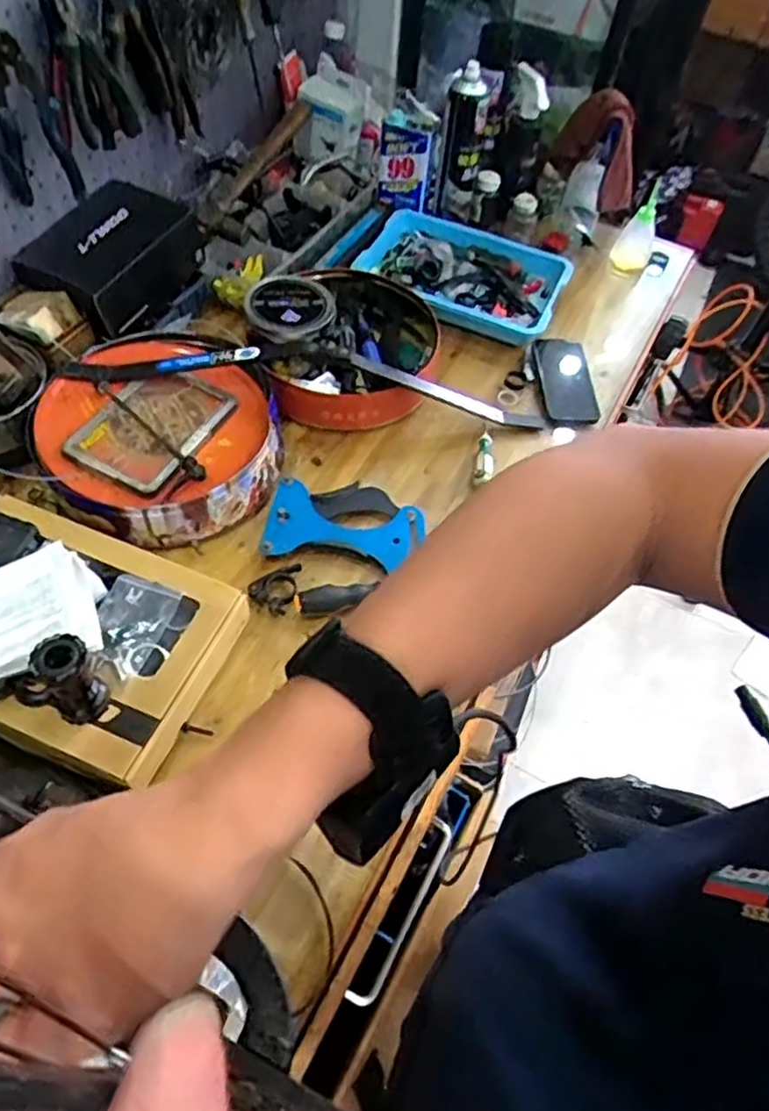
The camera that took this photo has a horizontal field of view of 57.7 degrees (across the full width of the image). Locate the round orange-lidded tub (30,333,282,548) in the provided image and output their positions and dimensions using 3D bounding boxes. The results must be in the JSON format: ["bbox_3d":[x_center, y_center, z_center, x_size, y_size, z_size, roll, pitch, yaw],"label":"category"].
[{"bbox_3d":[-0.272,-0.161,0.869,0.277,0.093,0.293,2,56,-4],"label":"round orange-lidded tub"}]

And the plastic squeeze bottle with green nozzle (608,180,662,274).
[{"bbox_3d":[0.469,-0.594,1.287,0.065,0.136,0.073,24,57,11],"label":"plastic squeeze bottle with green nozzle"}]

